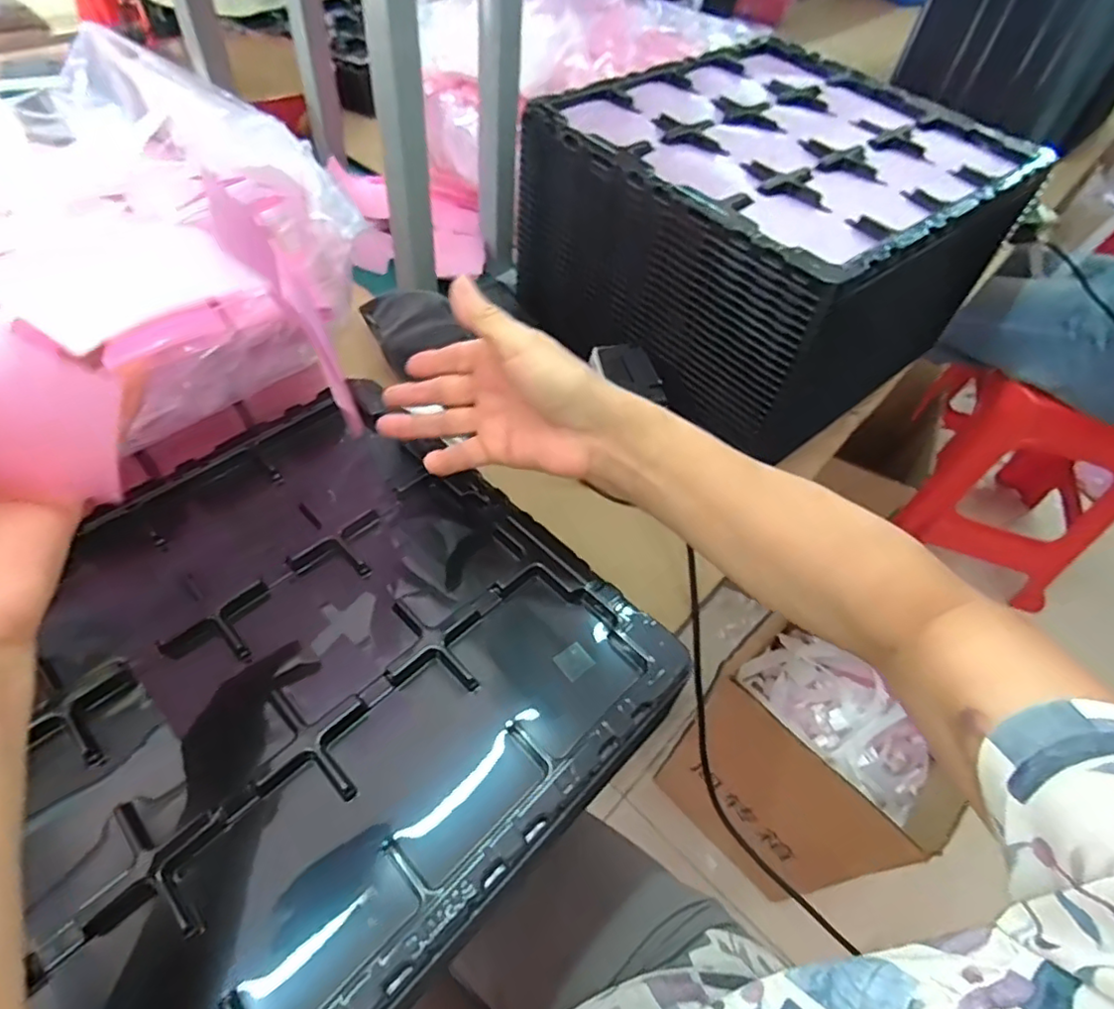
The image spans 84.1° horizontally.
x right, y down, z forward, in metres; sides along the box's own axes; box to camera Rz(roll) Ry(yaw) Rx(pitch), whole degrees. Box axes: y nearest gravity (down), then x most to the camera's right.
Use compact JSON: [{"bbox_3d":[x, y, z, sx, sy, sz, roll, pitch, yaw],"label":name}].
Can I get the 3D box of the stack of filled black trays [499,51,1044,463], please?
[{"bbox_3d":[0.204,-0.278,0.613,0.370,0.171,0.346,-34,62,-28],"label":"stack of filled black trays"}]

